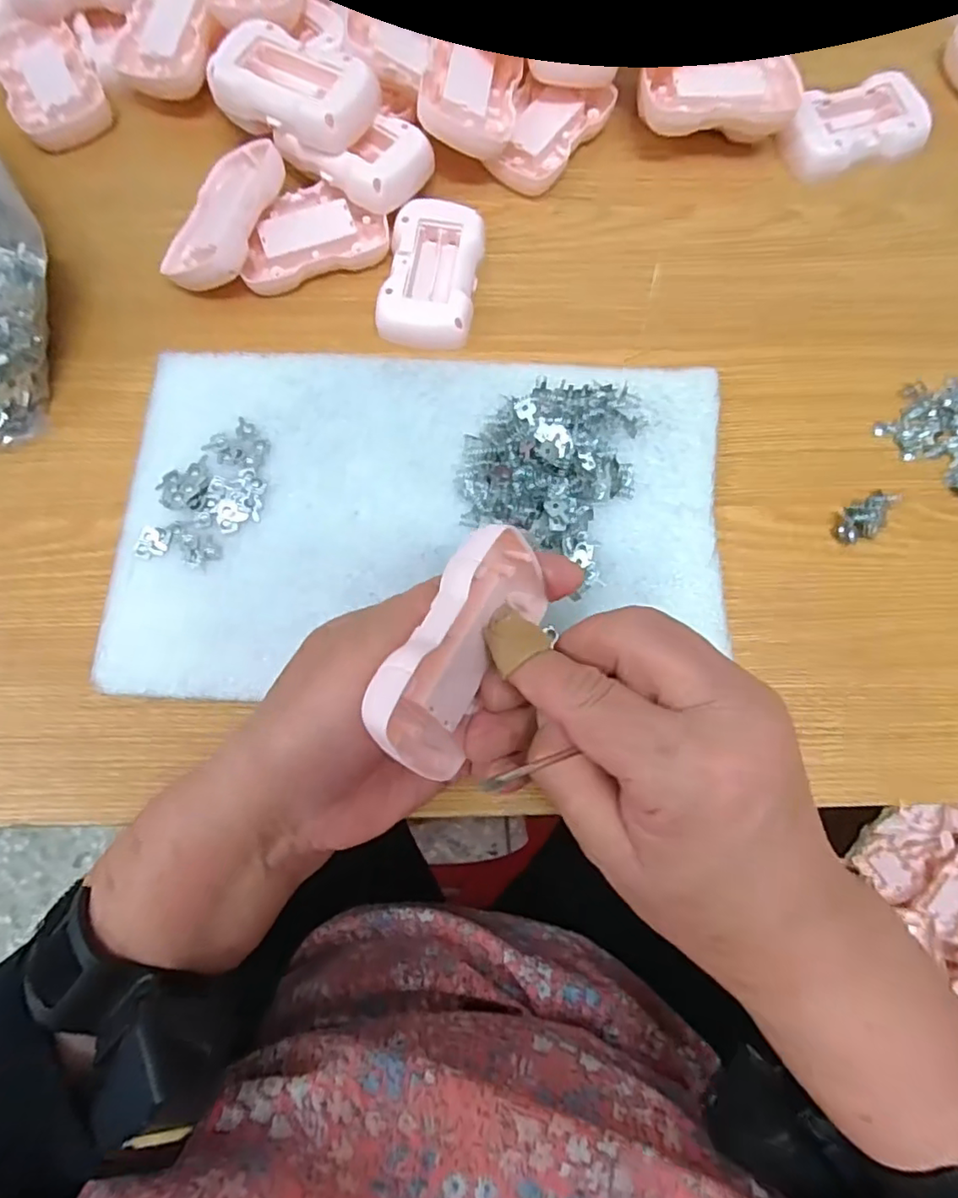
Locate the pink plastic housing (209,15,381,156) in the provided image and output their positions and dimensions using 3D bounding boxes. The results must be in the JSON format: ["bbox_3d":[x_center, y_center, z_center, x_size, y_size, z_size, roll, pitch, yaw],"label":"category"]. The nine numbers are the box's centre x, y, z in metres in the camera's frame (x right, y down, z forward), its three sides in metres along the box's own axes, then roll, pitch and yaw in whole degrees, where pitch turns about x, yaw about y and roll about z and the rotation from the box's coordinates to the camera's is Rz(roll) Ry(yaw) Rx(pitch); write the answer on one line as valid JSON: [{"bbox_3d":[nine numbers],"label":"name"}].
[{"bbox_3d":[-0.102,-0.280,0.323,0.084,0.029,0.051,25,80,4],"label":"pink plastic housing"}]

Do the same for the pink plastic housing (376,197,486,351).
[{"bbox_3d":[-0.027,-0.183,0.330,0.050,0.017,0.088,8,77,2],"label":"pink plastic housing"}]

